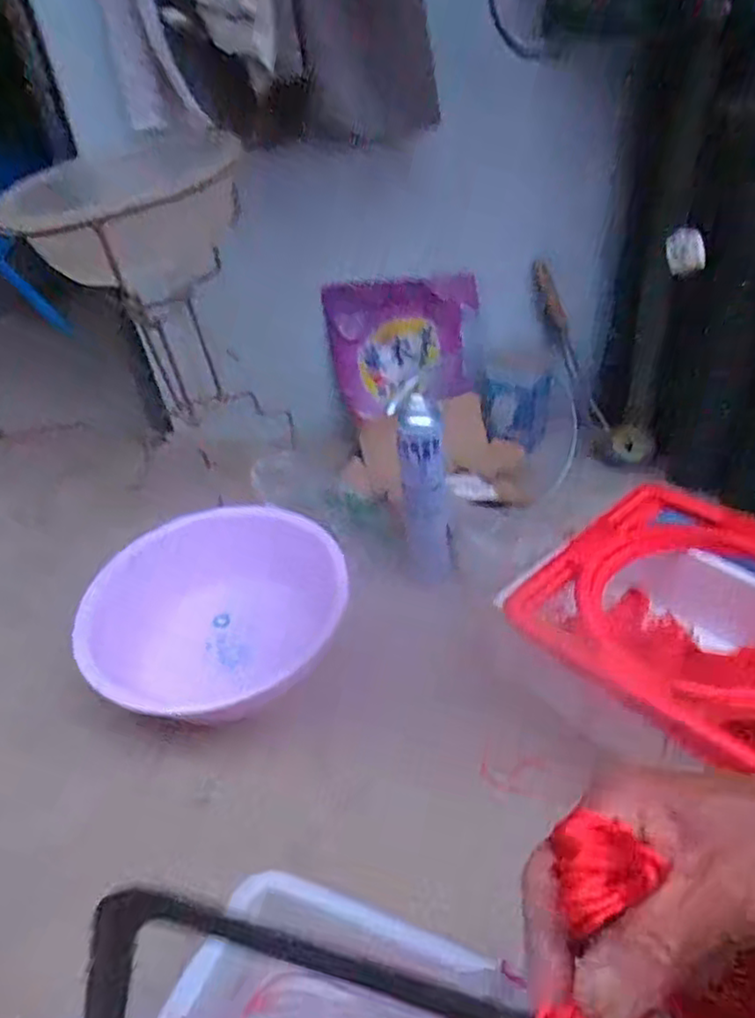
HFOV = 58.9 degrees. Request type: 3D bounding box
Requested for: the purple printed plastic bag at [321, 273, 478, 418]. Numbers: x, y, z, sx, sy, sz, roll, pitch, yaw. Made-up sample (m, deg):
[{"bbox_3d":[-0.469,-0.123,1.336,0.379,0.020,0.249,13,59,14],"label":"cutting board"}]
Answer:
[{"bbox_3d":[0.050,-0.327,1.337,0.281,0.244,0.068,-7,37,0],"label":"purple printed plastic bag"}]

